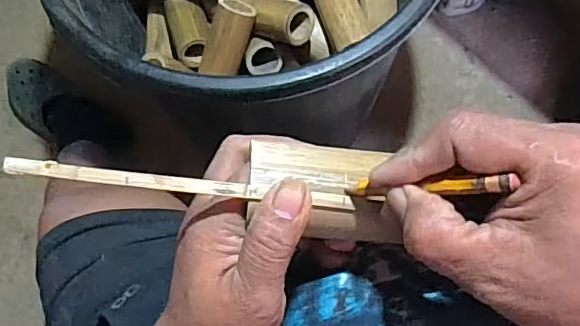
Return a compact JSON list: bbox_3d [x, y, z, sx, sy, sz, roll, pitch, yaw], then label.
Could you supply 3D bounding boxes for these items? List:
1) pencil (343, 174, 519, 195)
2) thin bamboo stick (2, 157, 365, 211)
[{"bbox_3d":[0.056,0.010,0.243,0.082,0.005,0.007,-5,64,47],"label":"pencil"},{"bbox_3d":[-0.048,0.010,0.262,0.159,0.004,0.007,7,71,-9],"label":"thin bamboo stick"}]

